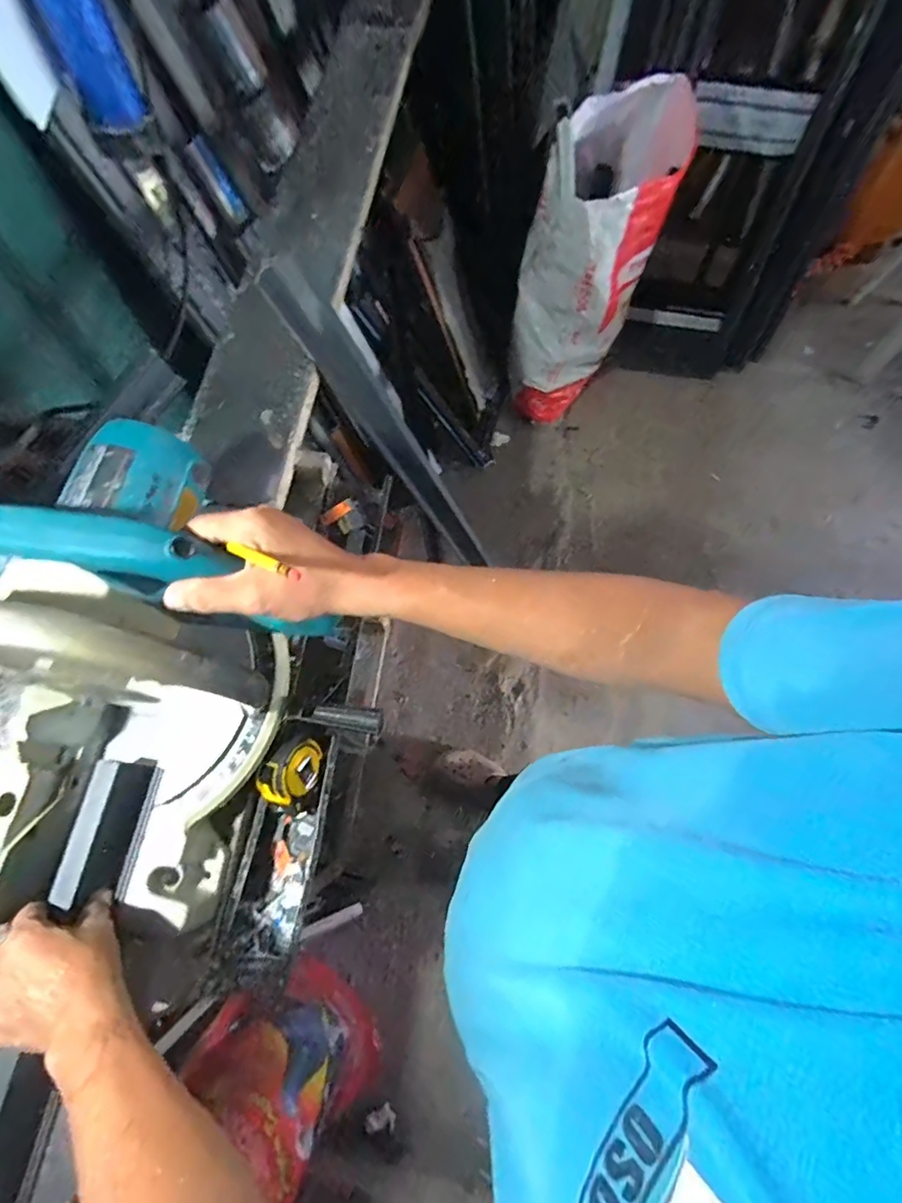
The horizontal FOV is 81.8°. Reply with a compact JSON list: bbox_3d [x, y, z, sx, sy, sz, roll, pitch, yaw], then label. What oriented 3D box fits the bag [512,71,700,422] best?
[{"bbox_3d":[0.379,-0.928,1.456,0.337,0.777,0.450,16,70,5],"label":"bag"}]

